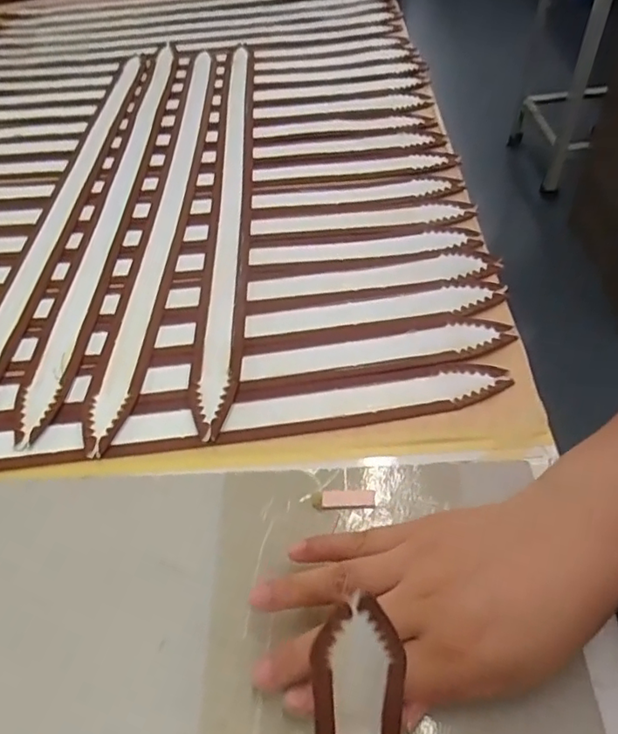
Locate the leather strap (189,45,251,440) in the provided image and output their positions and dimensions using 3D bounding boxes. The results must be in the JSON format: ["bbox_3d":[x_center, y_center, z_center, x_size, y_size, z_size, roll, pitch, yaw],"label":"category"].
[{"bbox_3d":[-0.067,-0.167,0.524,0.032,0.007,0.529,-4,50,2],"label":"leather strap"}]

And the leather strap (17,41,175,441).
[{"bbox_3d":[-0.172,-0.167,0.531,0.034,0.007,0.541,-2,50,3],"label":"leather strap"}]

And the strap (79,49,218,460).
[{"bbox_3d":[-0.124,-0.166,0.528,0.037,0.005,0.550,-2,50,3],"label":"strap"}]

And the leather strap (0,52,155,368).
[{"bbox_3d":[-0.217,-0.162,0.533,0.039,0.004,0.545,-1,50,4],"label":"leather strap"}]

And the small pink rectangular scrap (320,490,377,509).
[{"bbox_3d":[0.022,0.074,0.326,0.030,0.004,0.010,-3,50,3],"label":"small pink rectangular scrap"}]

